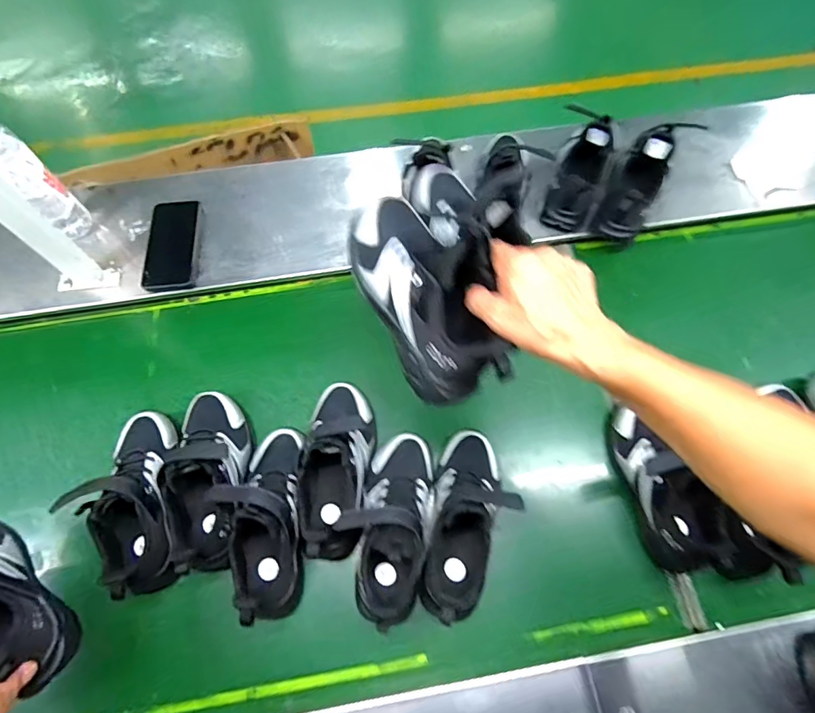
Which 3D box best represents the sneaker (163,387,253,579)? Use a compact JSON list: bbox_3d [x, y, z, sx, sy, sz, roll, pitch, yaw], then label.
[{"bbox_3d":[-0.249,0.147,0.579,0.080,0.114,0.223,-6,67,-1],"label":"sneaker"}]

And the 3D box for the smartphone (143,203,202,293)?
[{"bbox_3d":[-0.374,-0.180,0.739,0.076,0.016,0.163,-4,67,-1],"label":"smartphone"}]

